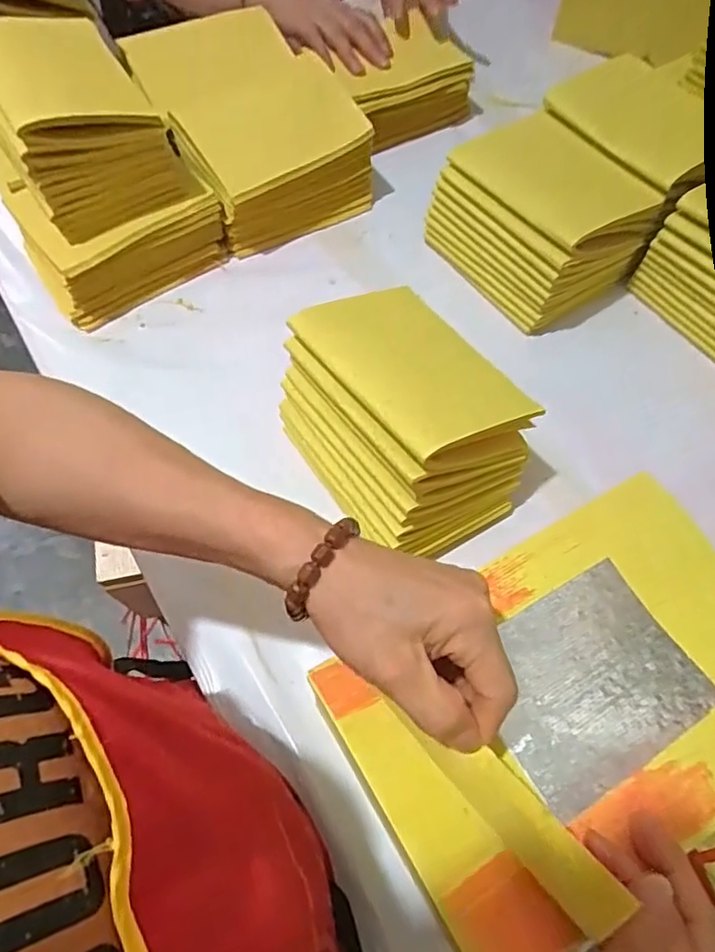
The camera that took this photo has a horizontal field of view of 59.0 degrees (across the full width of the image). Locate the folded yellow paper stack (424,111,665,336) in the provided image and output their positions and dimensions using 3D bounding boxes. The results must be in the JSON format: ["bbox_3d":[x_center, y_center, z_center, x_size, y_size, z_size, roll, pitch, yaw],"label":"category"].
[{"bbox_3d":[0.163,-0.238,0.592,0.125,0.092,0.170,-31,66,-16],"label":"folded yellow paper stack"}]

